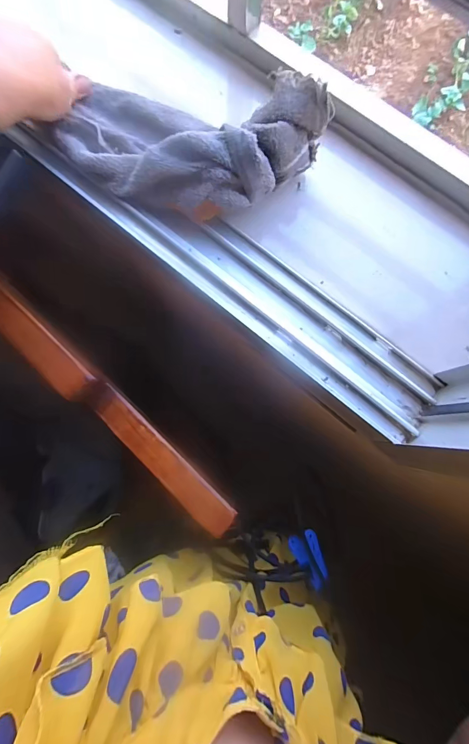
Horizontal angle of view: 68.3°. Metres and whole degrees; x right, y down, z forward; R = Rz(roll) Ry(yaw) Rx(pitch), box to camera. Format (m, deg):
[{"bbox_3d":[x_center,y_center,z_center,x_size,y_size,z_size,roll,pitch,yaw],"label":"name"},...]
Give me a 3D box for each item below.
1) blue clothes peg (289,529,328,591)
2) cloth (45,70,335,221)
[{"bbox_3d":[0.080,0.208,0.385,0.034,0.020,0.055,-29,76,39],"label":"blue clothes peg"},{"bbox_3d":[-0.050,-0.210,0.315,0.236,0.075,0.122,20,81,4],"label":"cloth"}]

